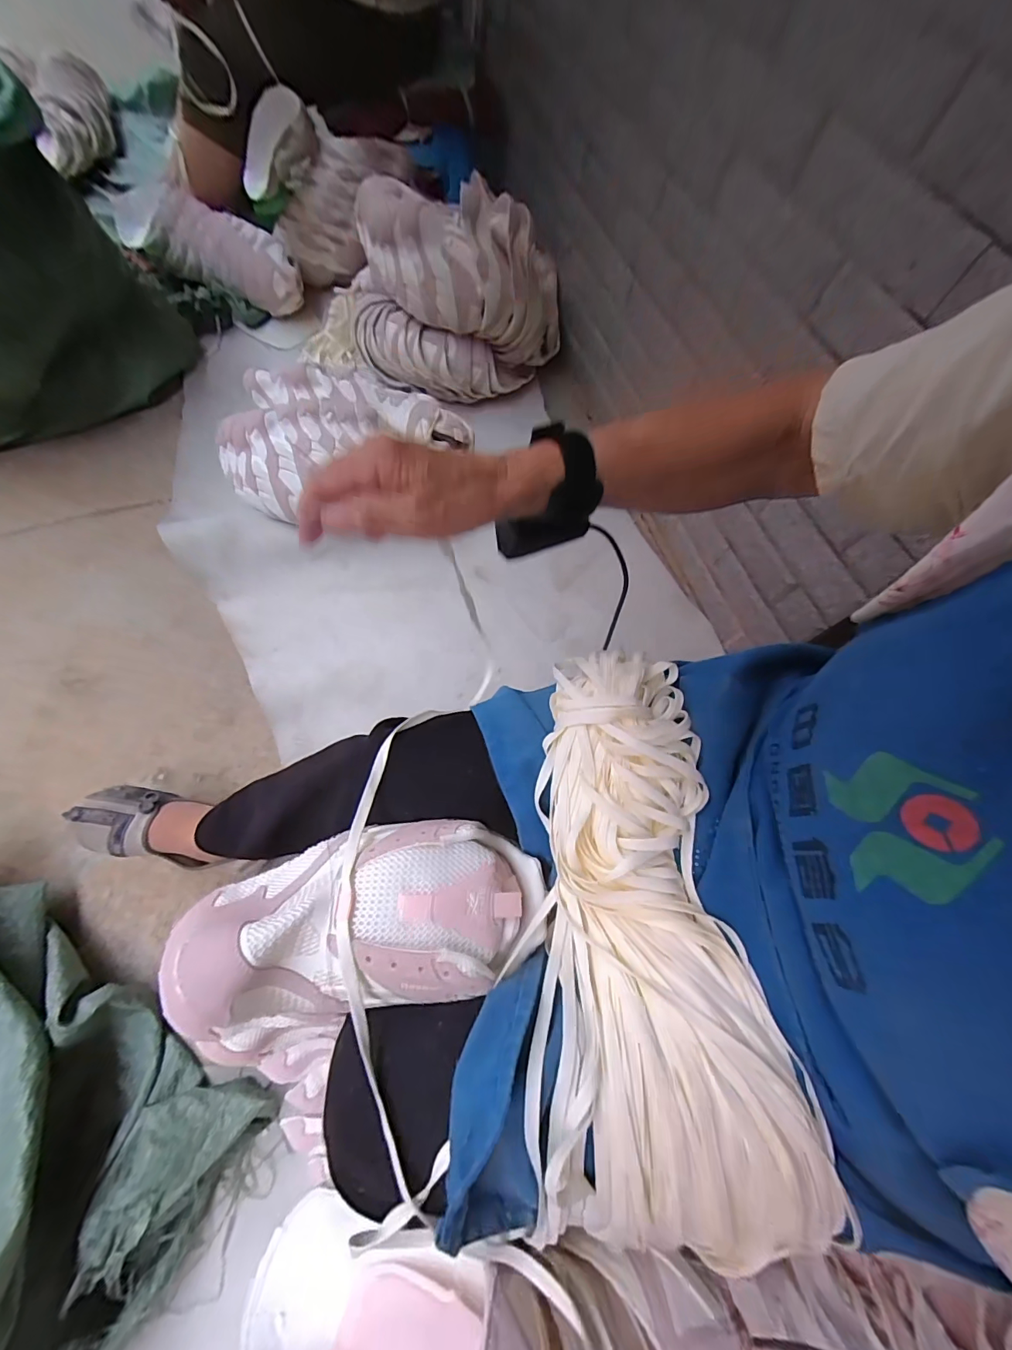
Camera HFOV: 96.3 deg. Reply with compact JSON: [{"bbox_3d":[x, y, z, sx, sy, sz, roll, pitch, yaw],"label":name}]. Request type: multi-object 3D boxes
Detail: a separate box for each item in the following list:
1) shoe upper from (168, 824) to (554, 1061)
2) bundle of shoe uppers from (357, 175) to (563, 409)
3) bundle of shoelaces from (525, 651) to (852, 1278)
[{"bbox_3d":[-0.096,0.168,0.315,0.248,0.092,0.110,-6,68,-14],"label":"shoe upper"},{"bbox_3d":[-0.101,-0.776,0.920,0.446,0.261,0.275,1,67,-5],"label":"bundle of shoe uppers"},{"bbox_3d":[0.093,0.151,0.308,0.155,0.049,0.348,2,66,-6],"label":"bundle of shoelaces"}]

